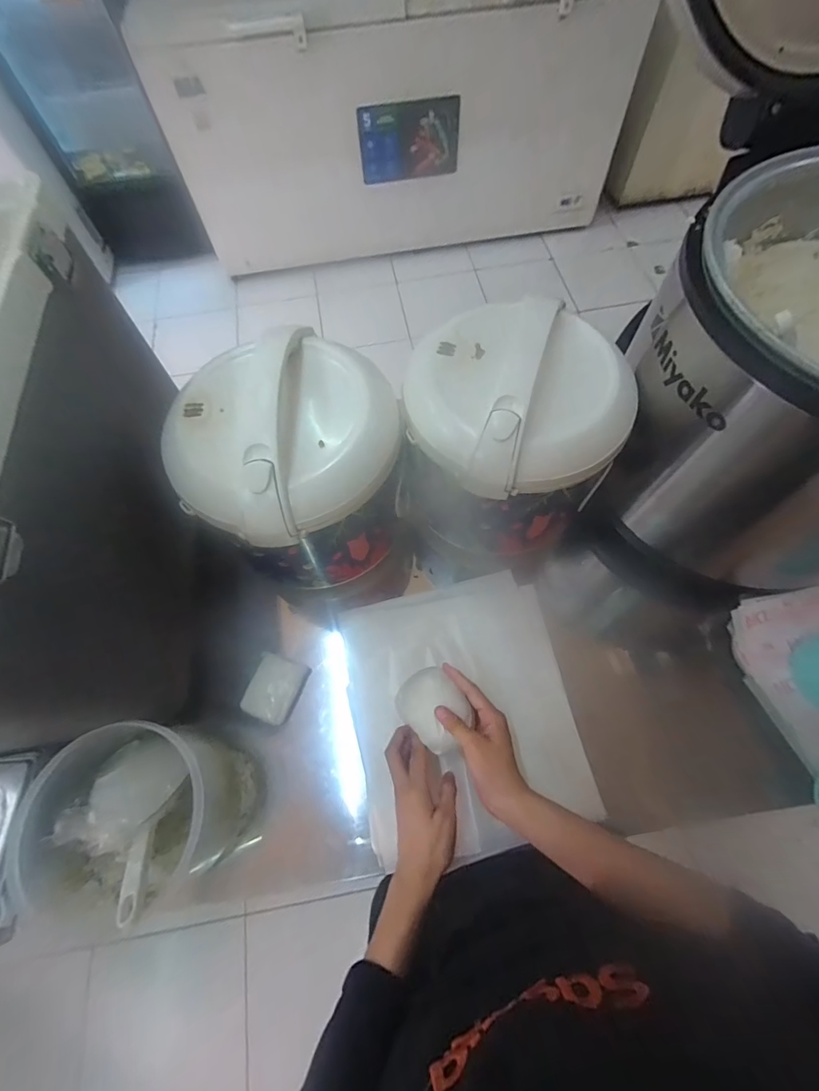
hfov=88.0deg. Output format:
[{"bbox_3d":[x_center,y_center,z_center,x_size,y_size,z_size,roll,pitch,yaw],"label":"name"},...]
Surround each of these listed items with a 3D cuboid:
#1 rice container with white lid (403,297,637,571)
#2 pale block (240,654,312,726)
[{"bbox_3d":[0.120,-0.114,0.522,0.217,0.255,0.197,10,67,6],"label":"rice container with white lid"},{"bbox_3d":[-0.168,0.179,0.530,0.060,0.020,0.073,18,68,10],"label":"pale block"}]

